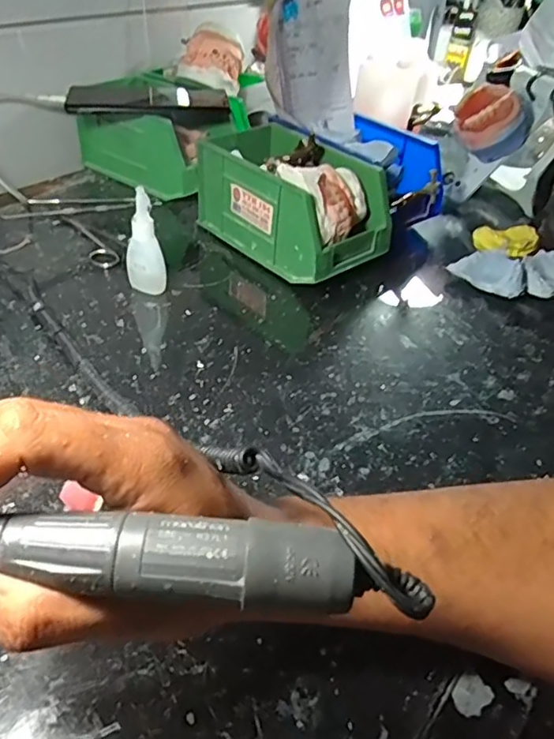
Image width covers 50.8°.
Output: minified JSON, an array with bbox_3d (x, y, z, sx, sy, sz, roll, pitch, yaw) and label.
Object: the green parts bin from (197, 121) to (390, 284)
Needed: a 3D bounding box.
[{"bbox_3d":[0.012,-0.159,0.550,0.097,0.091,0.173,-28,50,-34],"label":"green parts bin"}]

